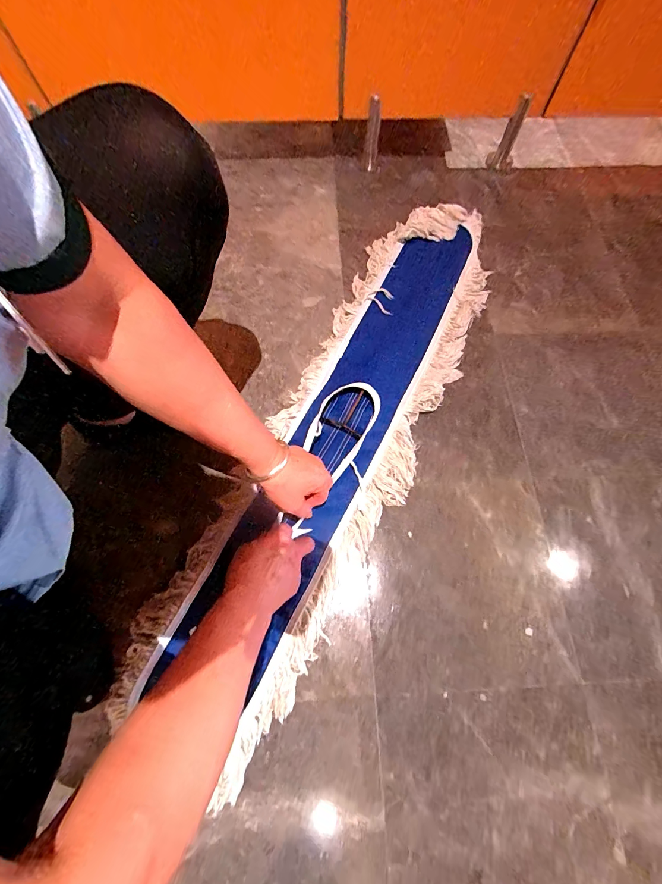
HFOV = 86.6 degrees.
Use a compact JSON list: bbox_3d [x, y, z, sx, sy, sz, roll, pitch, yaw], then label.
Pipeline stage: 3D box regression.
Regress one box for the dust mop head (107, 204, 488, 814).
[{"bbox_3d":[0.022,-0.021,0.594,0.252,0.061,1.057,25,72,9],"label":"dust mop head"}]

